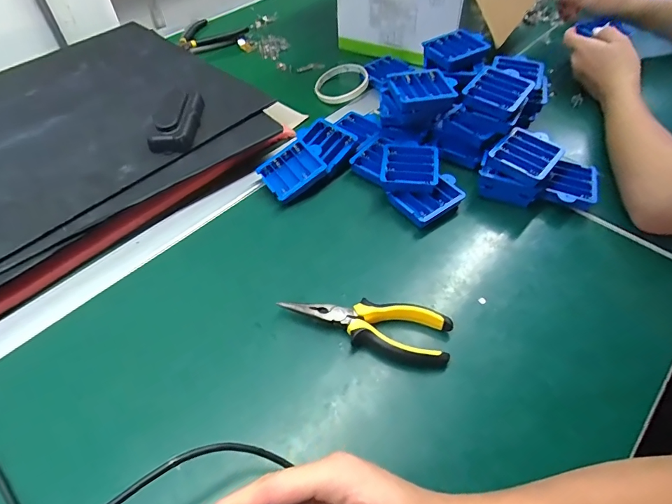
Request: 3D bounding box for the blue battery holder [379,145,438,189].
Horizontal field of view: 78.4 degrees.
[{"bbox_3d":[0.088,-0.102,0.494,0.065,0.020,0.072,4,51,5],"label":"blue battery holder"}]

